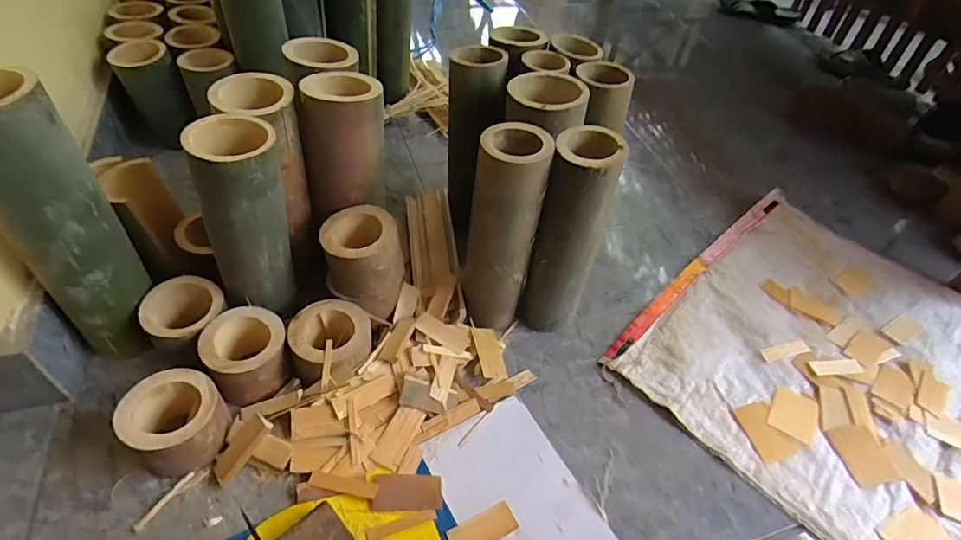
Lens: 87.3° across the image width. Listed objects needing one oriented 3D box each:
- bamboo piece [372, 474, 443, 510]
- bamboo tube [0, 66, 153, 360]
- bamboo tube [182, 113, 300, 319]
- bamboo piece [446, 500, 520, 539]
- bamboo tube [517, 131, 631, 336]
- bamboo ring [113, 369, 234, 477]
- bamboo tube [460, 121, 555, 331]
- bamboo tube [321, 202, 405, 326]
[{"bbox_3d":[-0.077,0.238,0.541,0.071,0.007,0.034,2,47,-6],"label":"bamboo piece"},{"bbox_3d":[-0.432,-0.039,0.529,0.091,0.304,0.094,35,53,24],"label":"bamboo tube"},{"bbox_3d":[-0.262,-0.045,0.579,0.095,0.243,0.082,-19,52,-23],"label":"bamboo tube"},{"bbox_3d":[0.003,0.270,0.523,0.071,0.005,0.032,-18,52,-22],"label":"bamboo piece"},{"bbox_3d":[0.113,-0.036,0.650,0.078,0.283,0.089,18,48,10],"label":"bamboo tube"},{"bbox_3d":[-0.322,0.164,0.540,0.088,0.079,0.087,4,47,-4],"label":"bamboo ring"},{"bbox_3d":[0.028,-0.035,0.633,0.082,0.282,0.076,16,47,7],"label":"bamboo tube"},{"bbox_3d":[-0.148,-0.008,0.642,0.094,0.115,0.093,-16,51,-21],"label":"bamboo tube"}]

